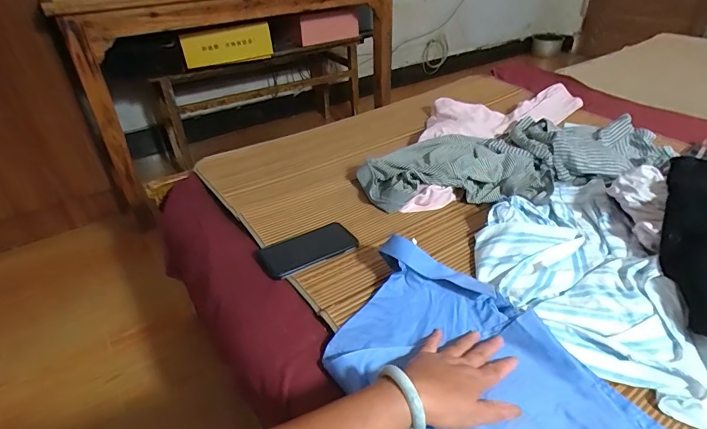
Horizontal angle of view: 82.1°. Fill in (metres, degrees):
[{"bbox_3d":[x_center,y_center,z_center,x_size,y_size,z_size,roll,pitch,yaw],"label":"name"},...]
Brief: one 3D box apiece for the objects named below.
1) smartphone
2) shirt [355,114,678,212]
[{"bbox_3d":[-0.077,0.056,0.688,0.161,0.010,0.087,-21,39,-25],"label":"smartphone"},{"bbox_3d":[0.369,-0.120,0.868,0.701,0.071,0.252,-13,36,-15],"label":"shirt"}]

